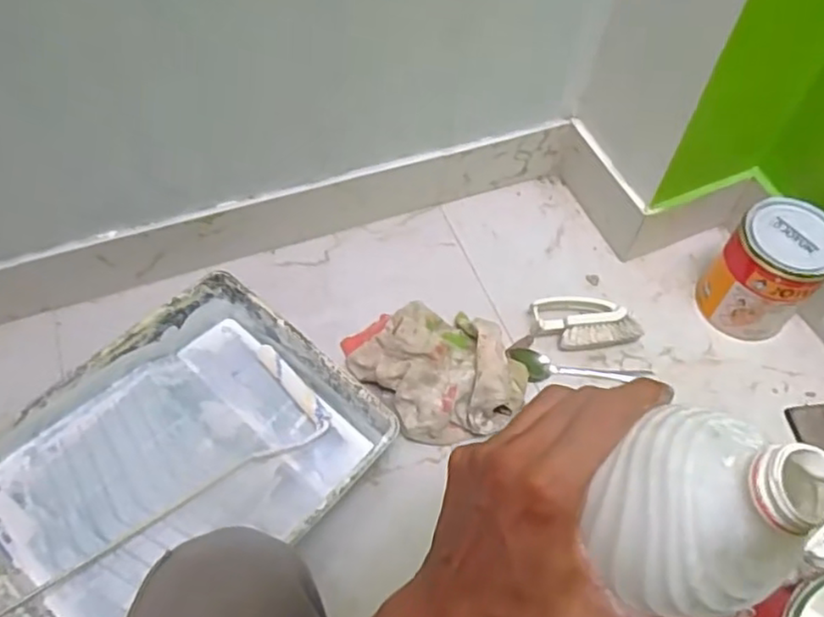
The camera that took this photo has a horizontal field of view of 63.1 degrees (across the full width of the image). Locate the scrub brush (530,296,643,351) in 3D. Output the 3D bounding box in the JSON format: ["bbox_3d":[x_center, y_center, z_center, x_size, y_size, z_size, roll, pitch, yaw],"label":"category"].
[{"bbox_3d":[0.205,0.022,0.796,0.129,0.042,0.062,8,57,3],"label":"scrub brush"}]

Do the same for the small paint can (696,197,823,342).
[{"bbox_3d":[0.411,-0.040,0.783,0.105,0.137,0.108,-37,65,-23],"label":"small paint can"}]

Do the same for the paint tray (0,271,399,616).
[{"bbox_3d":[-0.227,0.155,0.665,0.281,0.072,0.336,37,63,20],"label":"paint tray"}]

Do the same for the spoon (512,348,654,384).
[{"bbox_3d":[0.192,0.074,0.770,0.175,0.025,0.033,9,56,-12],"label":"spoon"}]

